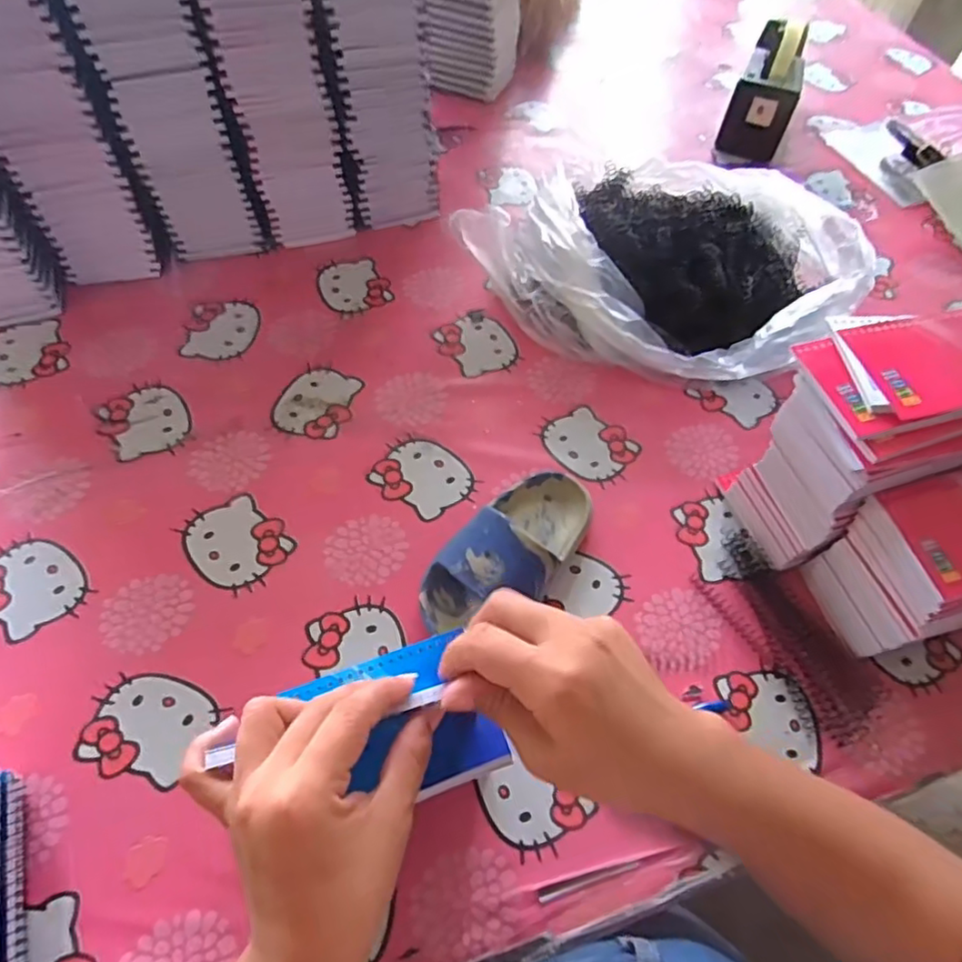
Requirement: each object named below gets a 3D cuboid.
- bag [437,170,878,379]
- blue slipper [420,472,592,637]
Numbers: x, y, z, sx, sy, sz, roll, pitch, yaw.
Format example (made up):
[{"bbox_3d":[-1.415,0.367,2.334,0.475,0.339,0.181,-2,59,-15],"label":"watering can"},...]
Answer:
[{"bbox_3d":[0.198,-0.218,0.648,0.302,0.100,0.310,-37,67,-23],"label":"bag"},{"bbox_3d":[0.025,0.052,0.495,0.076,0.059,0.169,36,63,17],"label":"blue slipper"}]

